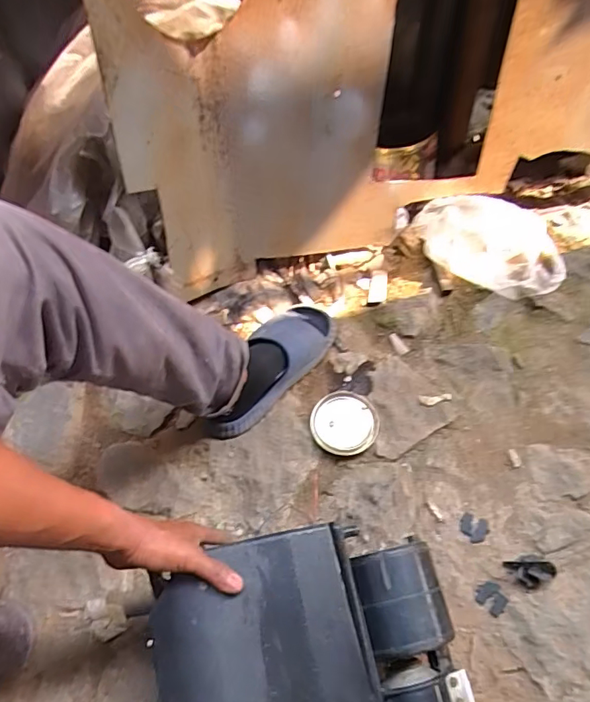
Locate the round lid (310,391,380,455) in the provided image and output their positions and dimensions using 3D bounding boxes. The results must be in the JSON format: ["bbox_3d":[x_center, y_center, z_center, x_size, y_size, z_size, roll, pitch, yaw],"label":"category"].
[{"bbox_3d":[0.081,0.114,0.791,0.106,0.021,0.105,-2,58,3],"label":"round lid"}]

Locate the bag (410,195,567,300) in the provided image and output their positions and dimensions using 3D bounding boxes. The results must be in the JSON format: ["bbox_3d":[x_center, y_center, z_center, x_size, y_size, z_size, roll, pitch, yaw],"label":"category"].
[{"bbox_3d":[0.368,-0.204,0.927,0.290,0.101,0.144,18,61,14],"label":"bag"}]

